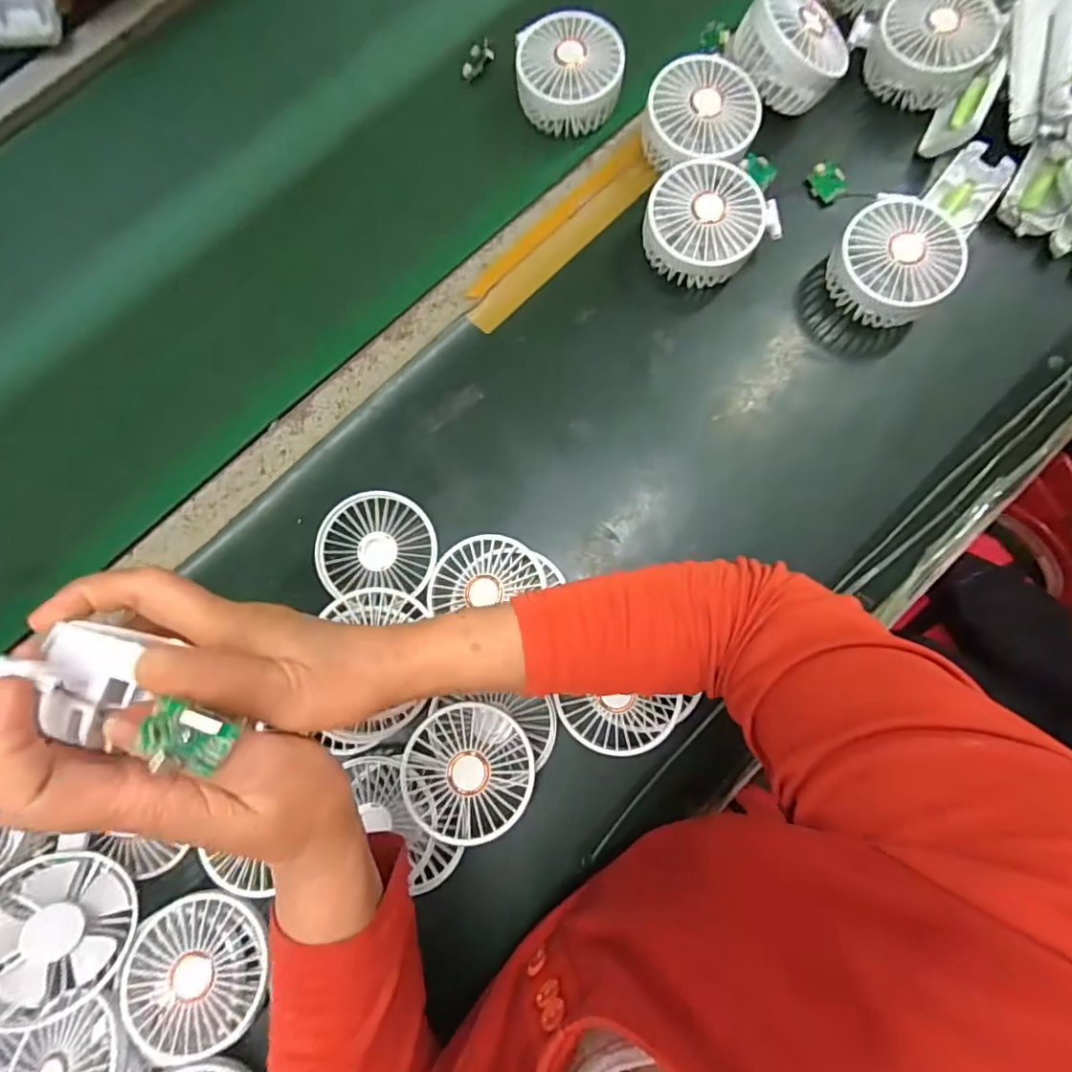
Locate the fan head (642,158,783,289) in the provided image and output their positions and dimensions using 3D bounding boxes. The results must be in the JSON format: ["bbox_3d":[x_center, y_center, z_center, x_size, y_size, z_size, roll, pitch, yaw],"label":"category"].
[{"bbox_3d":[0.130,-0.238,0.430,0.089,0.042,0.082,0,79,2],"label":"fan head"}]

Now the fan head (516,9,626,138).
[{"bbox_3d":[0.028,-0.386,0.467,0.086,0.049,0.075,1,79,3],"label":"fan head"}]

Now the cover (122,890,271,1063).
[{"bbox_3d":[-0.216,0.278,0.349,0.082,0.015,0.086,-3,79,2],"label":"cover"}]

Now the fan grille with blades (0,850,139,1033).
[{"bbox_3d":[-0.304,0.250,0.348,0.084,0.031,0.087,13,62,-23],"label":"fan grille with blades"}]

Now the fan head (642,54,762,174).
[{"bbox_3d":[0.130,-0.330,0.445,0.087,0.044,0.080,0,79,2],"label":"fan head"}]

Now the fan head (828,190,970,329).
[{"bbox_3d":[0.270,-0.207,0.422,0.084,0.042,0.084,0,79,2],"label":"fan head"}]

